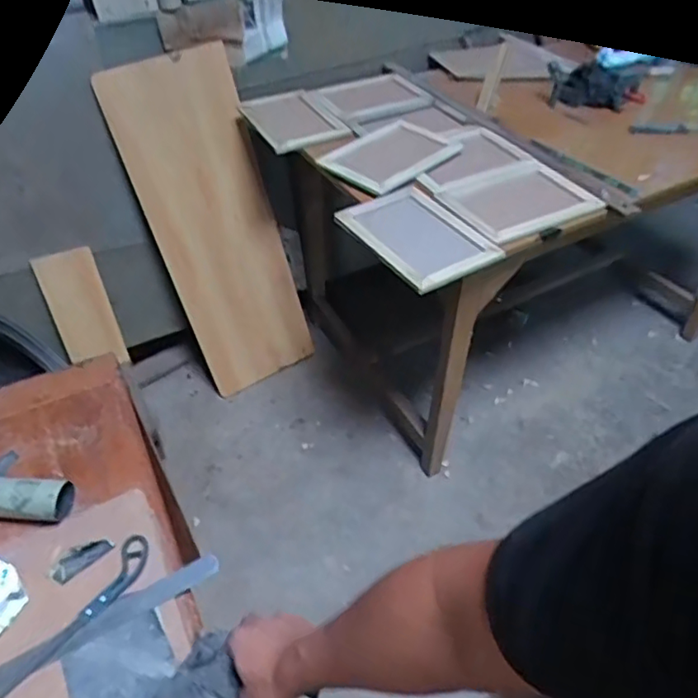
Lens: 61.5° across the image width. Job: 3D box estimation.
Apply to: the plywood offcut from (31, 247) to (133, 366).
[{"bbox_3d":[-0.778,-0.106,1.720,0.155,0.372,0.026,-19,35,-19],"label":"plywood offcut"}]

